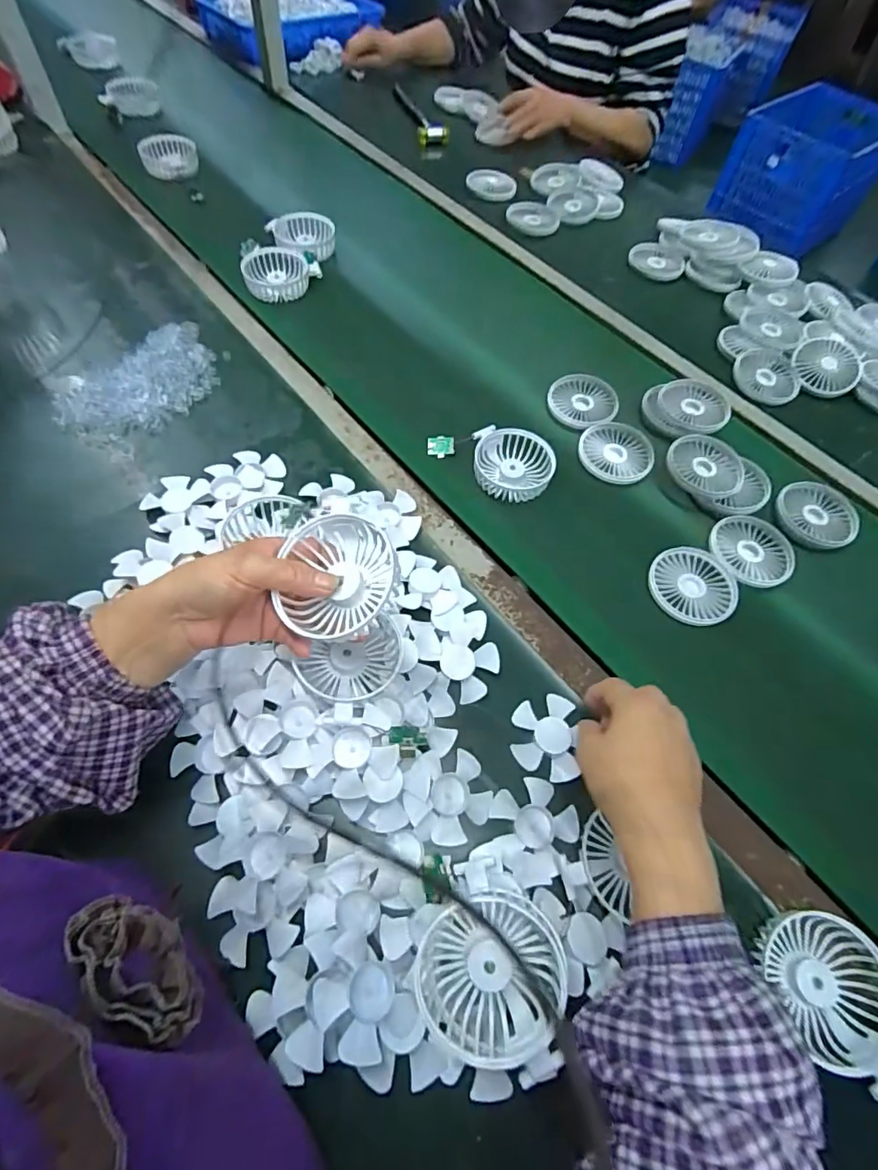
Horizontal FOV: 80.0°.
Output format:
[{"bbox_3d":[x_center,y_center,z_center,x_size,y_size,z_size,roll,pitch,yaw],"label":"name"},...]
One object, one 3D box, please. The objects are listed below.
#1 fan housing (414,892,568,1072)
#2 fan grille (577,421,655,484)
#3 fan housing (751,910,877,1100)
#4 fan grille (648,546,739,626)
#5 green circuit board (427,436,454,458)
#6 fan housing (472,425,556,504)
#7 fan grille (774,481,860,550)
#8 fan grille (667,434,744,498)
[{"bbox_3d":[0.031,0.248,0.337,0.088,0.052,0.082,0,59,-4],"label":"fan housing"},{"bbox_3d":[0.210,-0.158,0.622,0.085,0.007,0.089,2,59,-3],"label":"fan grille"},{"bbox_3d":[0.273,0.279,0.359,0.079,0.022,0.100,-18,62,-14],"label":"fan housing"},{"bbox_3d":[0.261,0.000,0.538,0.088,0.009,0.084,2,59,-3],"label":"fan grille"},{"bbox_3d":[0.002,-0.160,0.609,0.032,0.004,0.026,1,83,11],"label":"green circuit board"},{"bbox_3d":[0.083,-0.136,0.588,0.087,0.025,0.080,8,59,1],"label":"fan housing"},{"bbox_3d":[0.430,-0.085,0.598,0.081,0.018,0.087,27,61,12],"label":"fan grille"},{"bbox_3d":[0.311,-0.139,0.611,0.085,0.009,0.089,2,59,-3],"label":"fan grille"}]

